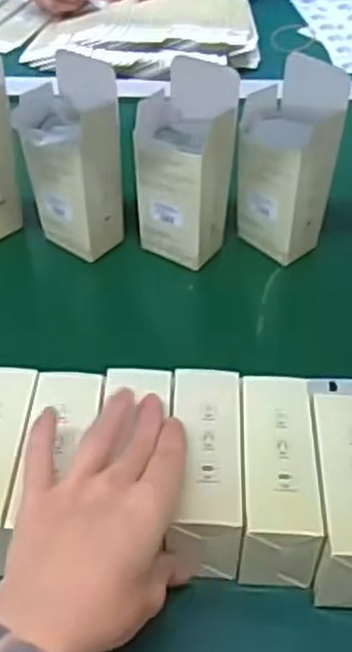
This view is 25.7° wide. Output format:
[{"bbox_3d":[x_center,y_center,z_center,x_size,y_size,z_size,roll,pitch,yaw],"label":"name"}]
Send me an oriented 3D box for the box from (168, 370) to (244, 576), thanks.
[{"bbox_3d":[0.019,0.082,0.455,0.039,0.053,0.122,1,52,-1],"label":"box"}]

